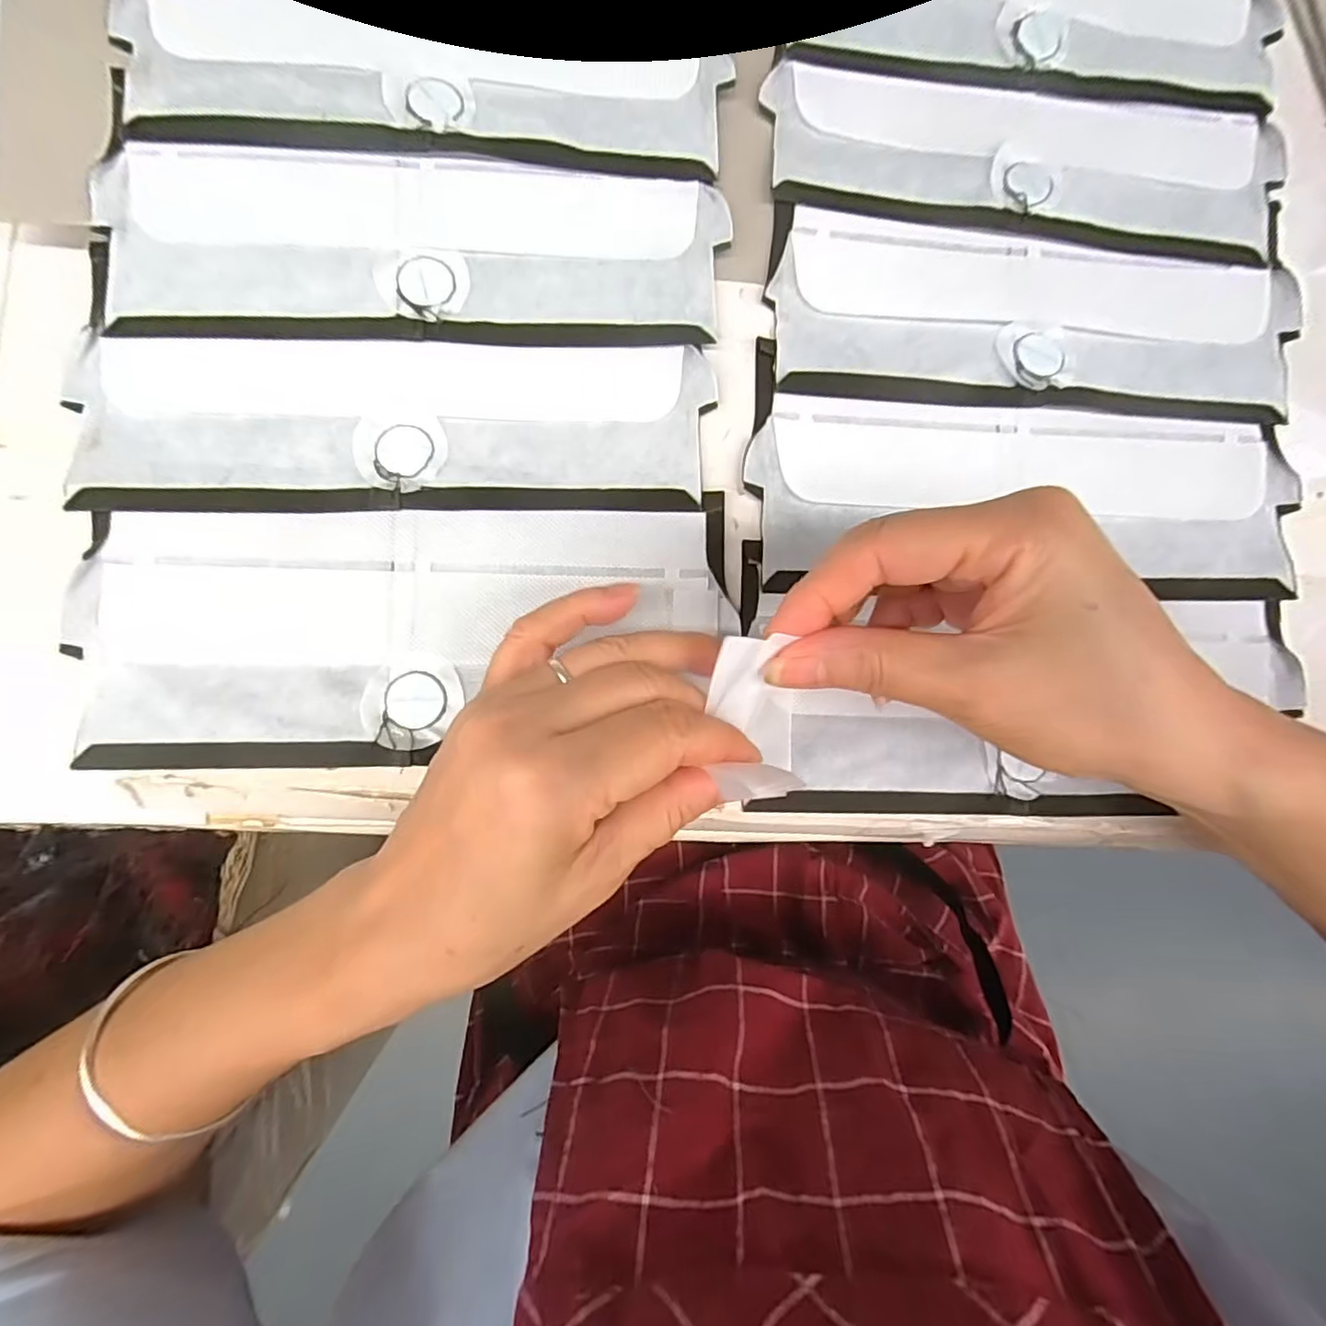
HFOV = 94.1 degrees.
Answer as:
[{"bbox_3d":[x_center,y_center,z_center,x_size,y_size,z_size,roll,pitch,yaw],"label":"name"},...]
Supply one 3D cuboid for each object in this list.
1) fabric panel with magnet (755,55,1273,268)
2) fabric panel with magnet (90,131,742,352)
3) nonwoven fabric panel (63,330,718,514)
[{"bbox_3d":[0.164,-0.224,0.277,0.232,0.005,0.076,5,84,-4],"label":"fabric panel with magnet"},{"bbox_3d":[-0.094,-0.168,0.247,0.234,0.008,0.077,-2,84,-5],"label":"fabric panel with magnet"},{"bbox_3d":[-0.099,-0.095,0.240,0.232,0.007,0.071,-3,84,-5],"label":"nonwoven fabric panel"}]

